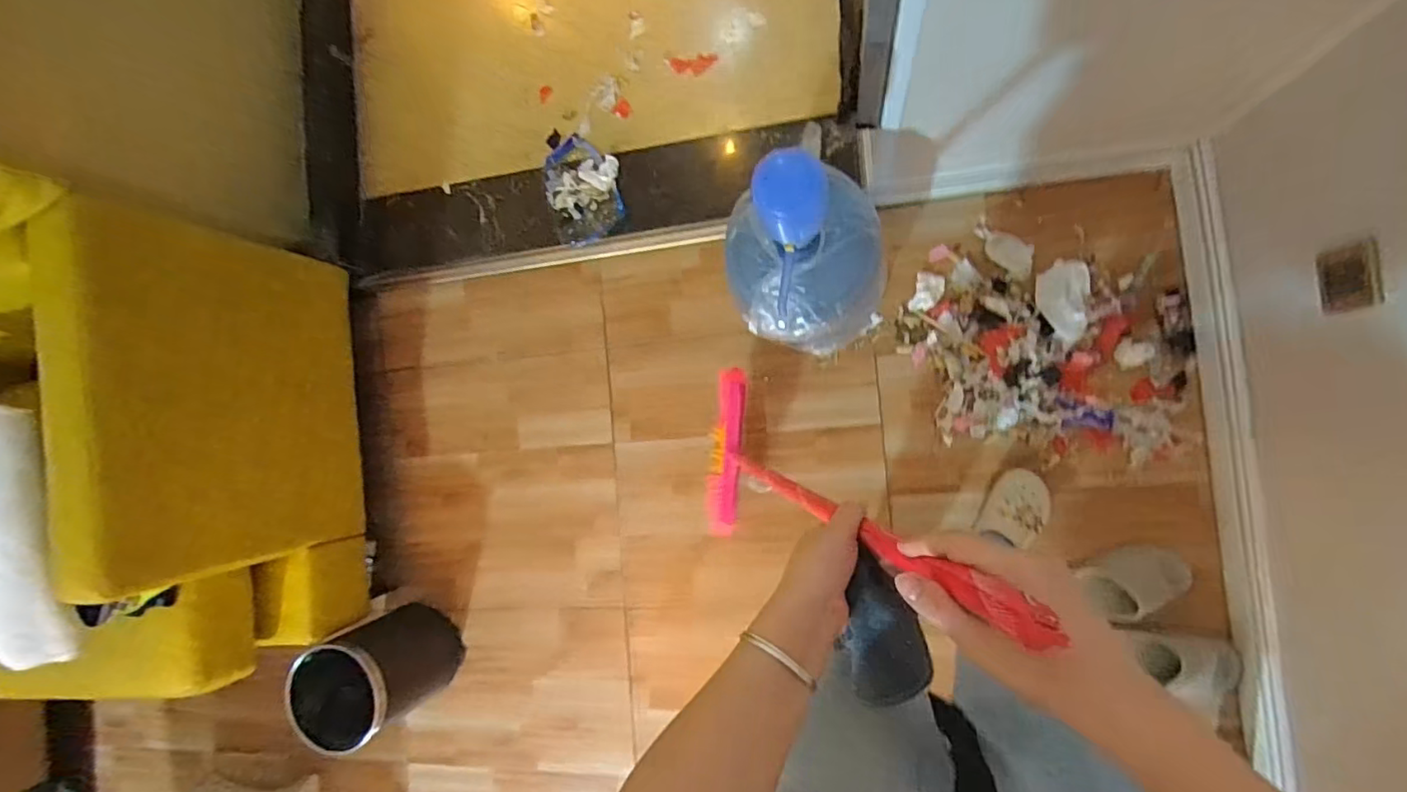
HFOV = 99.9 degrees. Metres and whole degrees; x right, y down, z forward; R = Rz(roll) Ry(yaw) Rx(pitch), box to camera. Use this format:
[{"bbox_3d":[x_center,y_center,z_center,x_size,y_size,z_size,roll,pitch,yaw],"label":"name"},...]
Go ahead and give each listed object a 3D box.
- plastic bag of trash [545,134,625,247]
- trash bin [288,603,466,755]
[{"bbox_3d":[-0.272,-0.476,1.339,0.172,0.033,0.262,-8,87,12],"label":"plastic bag of trash"},{"bbox_3d":[-0.714,0.610,1.306,0.260,0.253,0.216,-31,82,10],"label":"trash bin"}]

